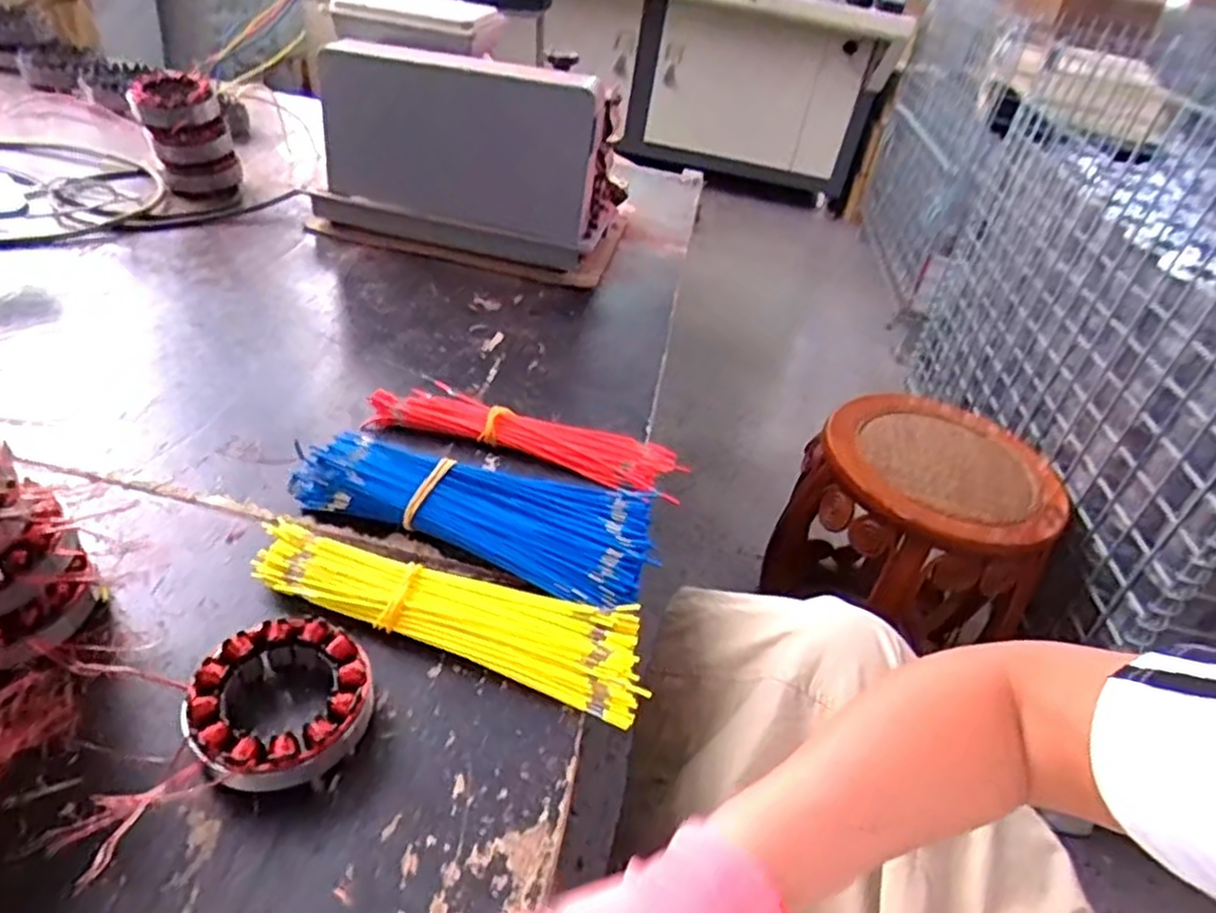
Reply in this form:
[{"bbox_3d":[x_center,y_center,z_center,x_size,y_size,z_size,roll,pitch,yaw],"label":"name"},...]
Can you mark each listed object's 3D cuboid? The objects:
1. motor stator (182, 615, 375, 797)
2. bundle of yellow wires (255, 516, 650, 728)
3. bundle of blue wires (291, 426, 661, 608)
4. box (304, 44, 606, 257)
[{"bbox_3d":[-0.169,0.129,0.387,0.086,0.034,0.084,5,37,-3],"label":"motor stator"},{"bbox_3d":[-0.092,0.087,0.453,0.242,0.026,0.065,15,38,10],"label":"bundle of yellow wires"},{"bbox_3d":[-0.094,0.031,0.513,0.250,0.033,0.091,13,38,7],"label":"bundle of blue wires"},{"bbox_3d":[-0.159,-0.329,0.819,0.308,0.204,0.082,14,37,4],"label":"box"}]

